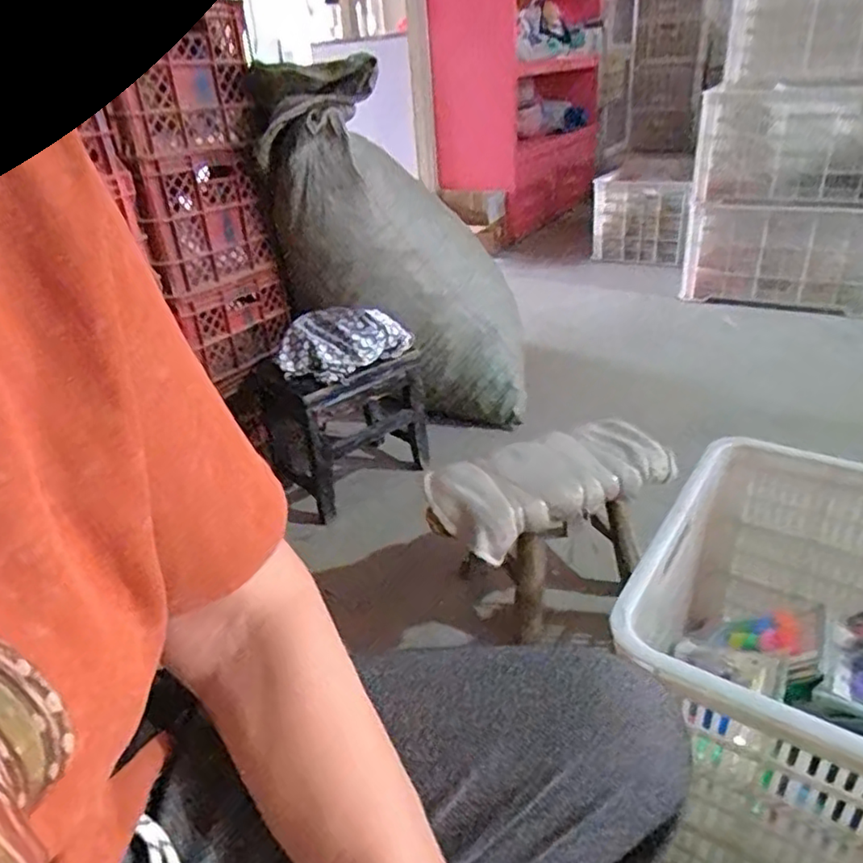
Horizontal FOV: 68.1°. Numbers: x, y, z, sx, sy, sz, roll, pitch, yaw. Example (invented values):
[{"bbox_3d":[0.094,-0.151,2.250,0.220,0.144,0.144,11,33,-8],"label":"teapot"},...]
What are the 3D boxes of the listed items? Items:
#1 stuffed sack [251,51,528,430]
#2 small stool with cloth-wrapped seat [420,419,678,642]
[{"bbox_3d":[-0.071,-0.356,1.406,0.378,0.881,0.306,-33,25,16],"label":"stuffed sack"},{"bbox_3d":[0.184,0.155,1.012,0.368,0.246,0.167,-18,32,-21],"label":"small stool with cloth-wrapped seat"}]

